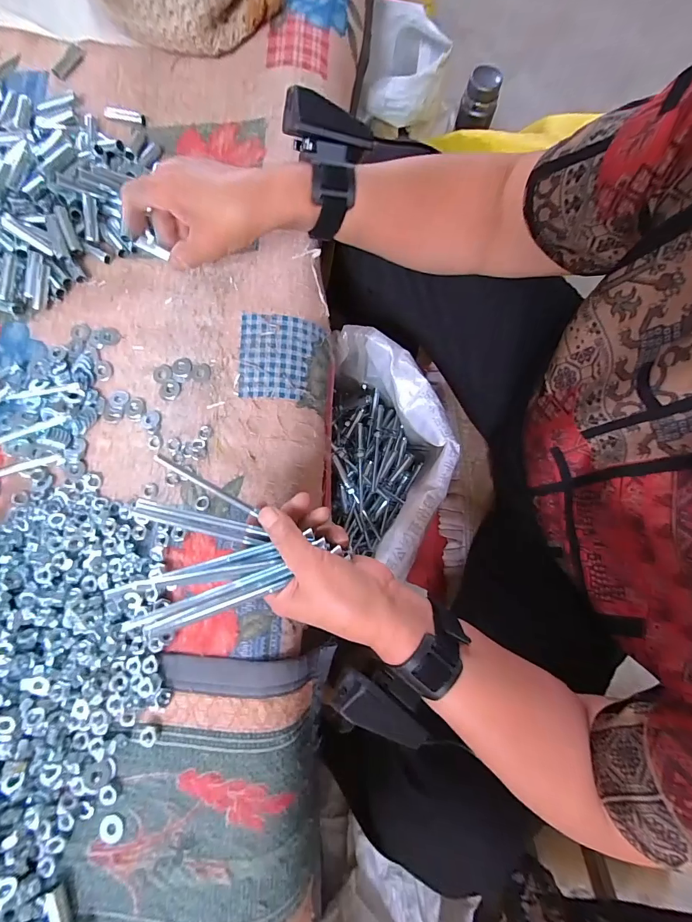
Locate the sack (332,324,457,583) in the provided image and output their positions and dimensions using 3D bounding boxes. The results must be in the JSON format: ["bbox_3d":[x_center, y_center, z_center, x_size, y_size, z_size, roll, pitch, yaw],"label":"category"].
[{"bbox_3d":[0.052,-0.009,0.502,0.155,0.184,0.269,1,79,0],"label":"sack"}]

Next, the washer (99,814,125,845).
[{"bbox_3d":[-0.183,0.287,0.299,0.019,0.004,0.018,0,79,0],"label":"washer"}]

